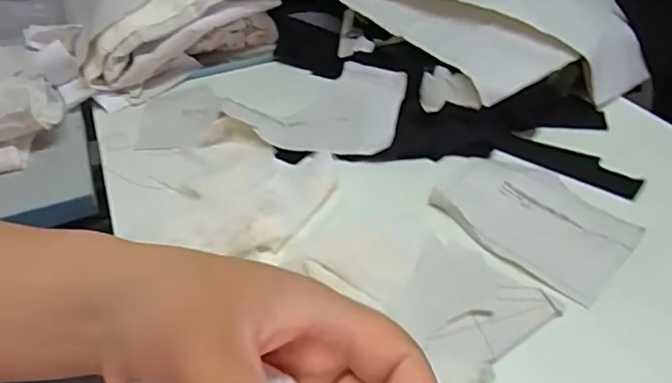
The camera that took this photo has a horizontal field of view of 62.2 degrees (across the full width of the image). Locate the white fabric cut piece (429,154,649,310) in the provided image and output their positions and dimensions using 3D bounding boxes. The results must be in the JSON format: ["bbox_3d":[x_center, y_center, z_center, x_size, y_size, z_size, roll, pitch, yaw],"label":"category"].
[{"bbox_3d":[0.160,0.019,0.460,0.114,0.020,0.156,-28,44,-28],"label":"white fabric cut piece"}]

